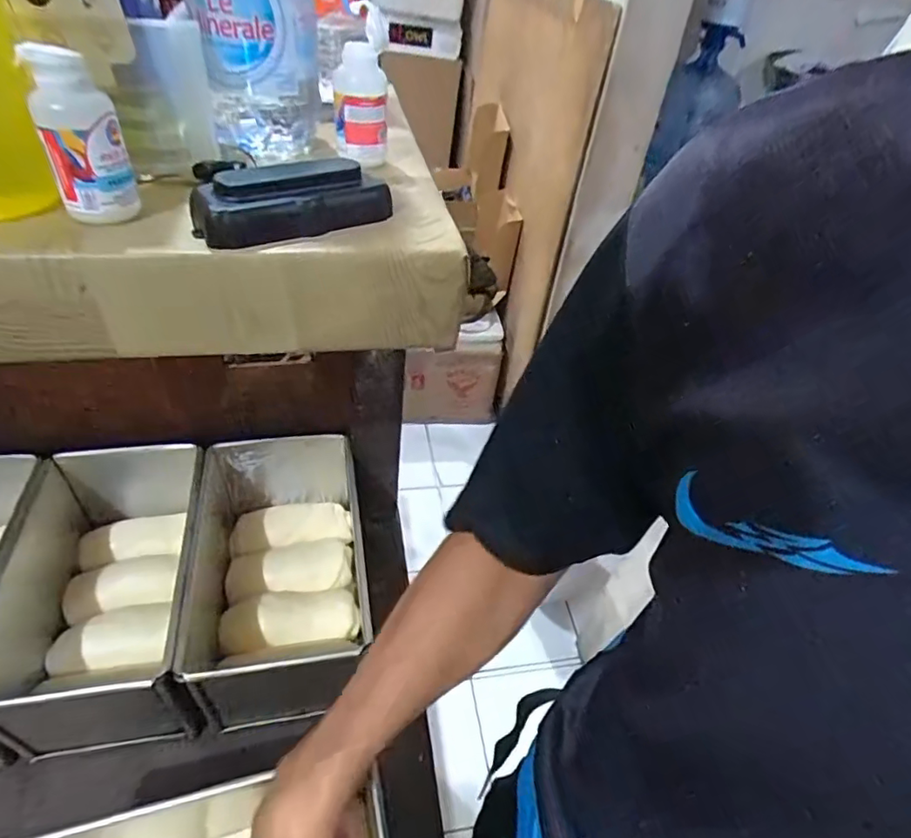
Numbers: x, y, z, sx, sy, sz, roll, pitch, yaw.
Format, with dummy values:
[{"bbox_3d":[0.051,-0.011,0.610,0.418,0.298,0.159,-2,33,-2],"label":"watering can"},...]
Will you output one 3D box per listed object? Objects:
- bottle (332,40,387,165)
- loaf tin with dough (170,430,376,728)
[{"bbox_3d":[-0.069,-0.221,0.397,0.040,0.070,0.034,-3,43,-11],"label":"bottle"},{"bbox_3d":[-0.178,0.162,0.596,0.175,0.131,0.262,-2,43,-10],"label":"loaf tin with dough"}]

